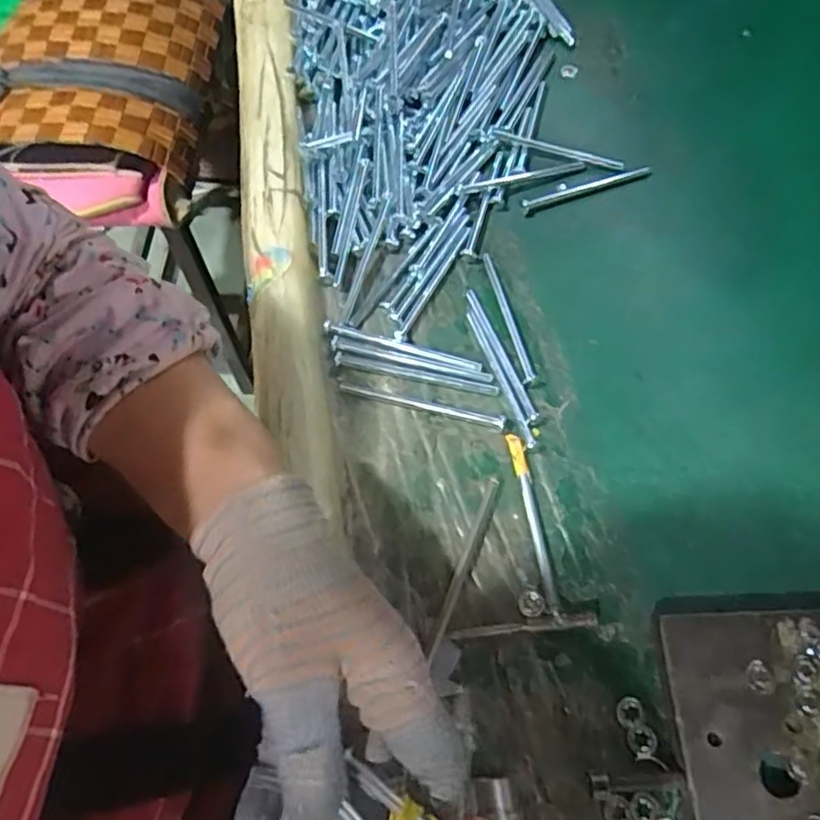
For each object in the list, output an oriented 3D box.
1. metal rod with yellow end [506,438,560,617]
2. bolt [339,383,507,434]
[{"bbox_3d":[0.069,0.060,0.365,0.009,0.006,0.101,-8,64,-5],"label":"metal rod with yellow end"},{"bbox_3d":[0.007,-0.003,0.397,0.100,0.004,0.009,14,64,6],"label":"bolt"}]

